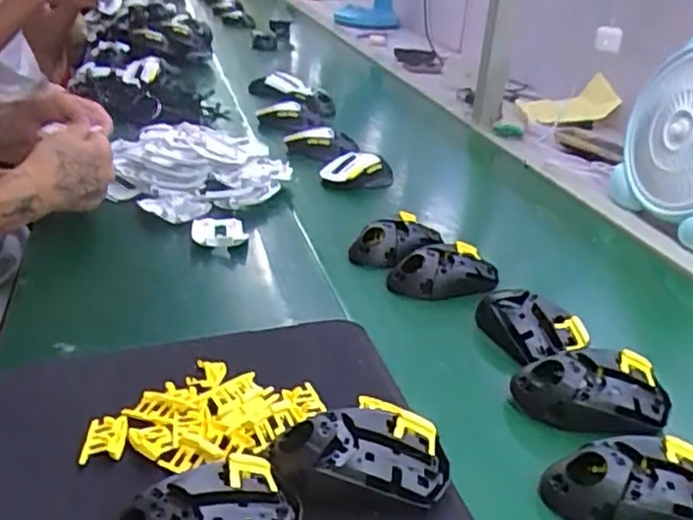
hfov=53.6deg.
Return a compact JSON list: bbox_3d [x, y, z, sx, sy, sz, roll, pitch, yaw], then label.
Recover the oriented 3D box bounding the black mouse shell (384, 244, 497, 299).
[{"bbox_3d":[0.100,0.017,0.700,0.113,0.039,0.066,1,27,-6],"label":"black mouse shell"}]

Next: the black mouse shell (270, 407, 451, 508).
[{"bbox_3d":[0.011,0.121,0.439,0.108,0.027,0.056,8,27,8],"label":"black mouse shell"}]

